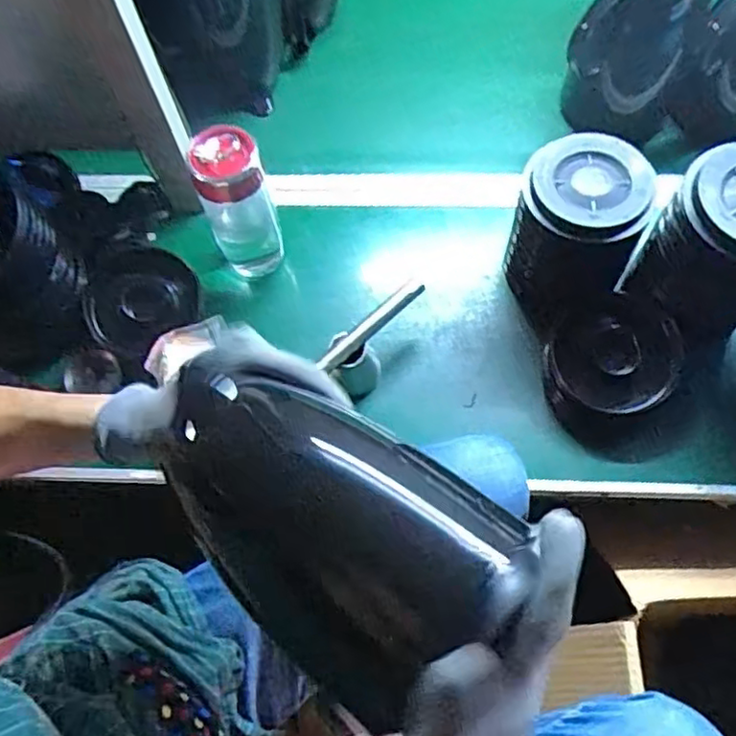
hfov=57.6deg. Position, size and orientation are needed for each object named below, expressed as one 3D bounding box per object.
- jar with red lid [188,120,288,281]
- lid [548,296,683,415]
[{"bbox_3d":[-0.127,-0.156,0.672,0.065,0.181,0.056,-17,66,-5],"label":"jar with red lid"},{"bbox_3d":[0.245,-0.013,0.667,0.116,0.018,0.114,-24,61,20],"label":"lid"}]

